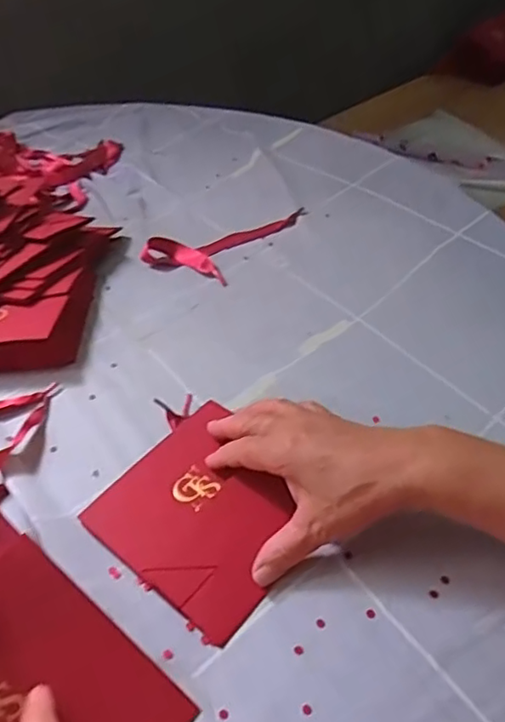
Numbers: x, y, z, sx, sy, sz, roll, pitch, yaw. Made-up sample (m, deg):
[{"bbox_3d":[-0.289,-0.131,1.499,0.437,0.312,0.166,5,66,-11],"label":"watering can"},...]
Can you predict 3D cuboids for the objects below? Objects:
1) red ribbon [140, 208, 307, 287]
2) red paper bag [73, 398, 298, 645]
[{"bbox_3d":[-0.028,-0.142,0.662,0.097,0.015,0.164,31,59,28],"label":"red ribbon"},{"bbox_3d":[-0.030,0.102,0.424,0.138,0.012,0.127,25,56,36],"label":"red paper bag"}]

